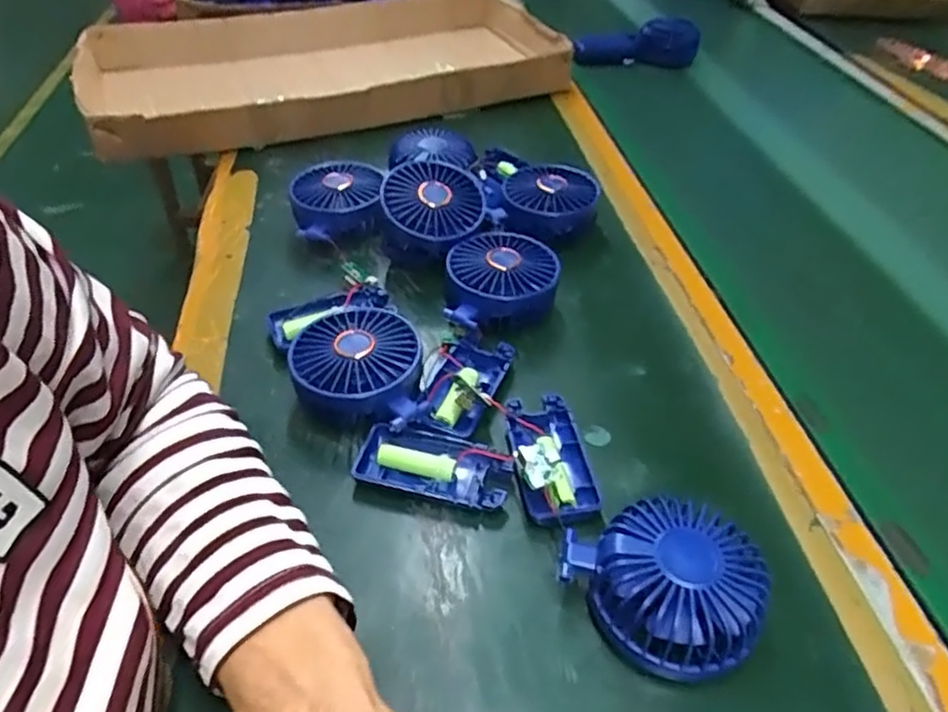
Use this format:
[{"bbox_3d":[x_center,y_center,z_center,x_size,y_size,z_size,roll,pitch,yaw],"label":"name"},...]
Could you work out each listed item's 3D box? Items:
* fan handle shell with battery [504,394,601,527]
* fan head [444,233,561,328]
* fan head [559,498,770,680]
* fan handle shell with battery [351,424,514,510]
[{"bbox_3d":[0.046,0.057,0.411,0.045,0.029,0.091,-4,44,-6],"label":"fan handle shell with battery"},{"bbox_3d":[0.021,-0.058,0.522,0.087,0.042,0.085,-5,44,-6],"label":"fan head"},{"bbox_3d":[0.100,0.118,0.343,0.082,0.045,0.081,0,43,0],"label":"fan head"},{"bbox_3d":[-0.026,0.069,0.410,0.094,0.018,0.040,11,44,11],"label":"fan handle shell with battery"}]

